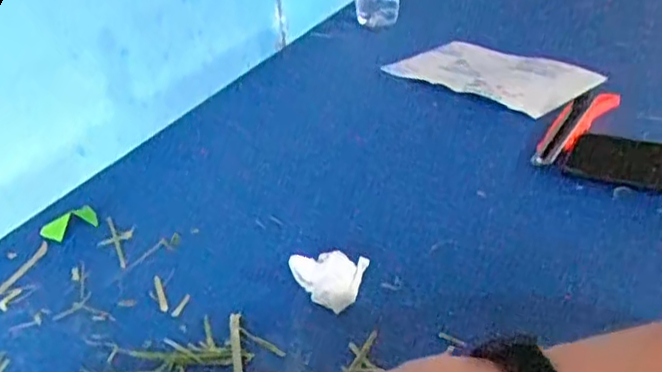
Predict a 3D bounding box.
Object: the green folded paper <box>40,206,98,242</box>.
[{"bbox_3d":[-0.219,0.030,0.561,0.024,0.018,0.046,16,36,33],"label":"green folded paper"}]

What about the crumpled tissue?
[{"bbox_3d":[-0.001,0.061,0.461,0.044,0.026,0.036,13,34,29],"label":"crumpled tissue"}]

